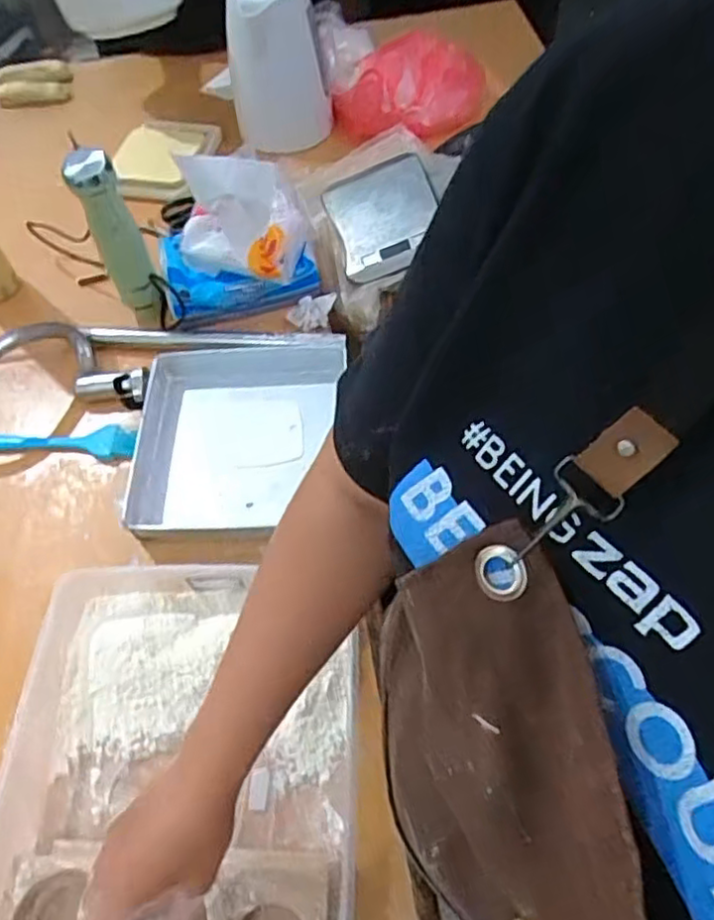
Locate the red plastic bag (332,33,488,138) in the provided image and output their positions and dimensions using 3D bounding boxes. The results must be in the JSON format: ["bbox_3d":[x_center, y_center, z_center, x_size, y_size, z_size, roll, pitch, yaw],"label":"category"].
[{"bbox_3d":[0.086,-0.602,1.048,0.216,0.062,0.275,6,59,7],"label":"red plastic bag"}]

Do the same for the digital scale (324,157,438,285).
[{"bbox_3d":[0.036,-0.317,0.867,0.135,0.025,0.175,-18,65,4],"label":"digital scale"}]

